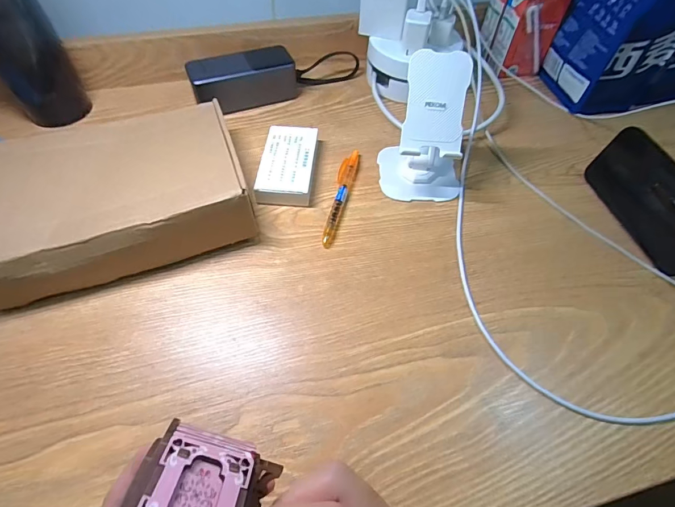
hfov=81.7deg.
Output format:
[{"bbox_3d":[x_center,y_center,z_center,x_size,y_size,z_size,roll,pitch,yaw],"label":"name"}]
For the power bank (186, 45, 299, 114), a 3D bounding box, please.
[{"bbox_3d":[-0.121,-0.221,0.500,0.134,0.049,0.061,-25,59,-19],"label":"power bank"}]

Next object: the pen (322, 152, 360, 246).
[{"bbox_3d":[0.002,-0.063,0.416,0.018,0.012,0.135,13,55,7],"label":"pen"}]

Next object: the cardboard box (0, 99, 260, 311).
[{"bbox_3d":[-0.212,-0.065,0.380,0.228,0.056,0.187,-17,57,-14],"label":"cardboard box"}]

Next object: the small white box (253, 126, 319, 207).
[{"bbox_3d":[-0.054,-0.099,0.433,0.057,0.022,0.107,5,55,1],"label":"small white box"}]

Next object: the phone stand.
[{"bbox_3d":[0.094,-0.122,0.394,0.088,0.121,0.076,6,55,2],"label":"phone stand"}]

